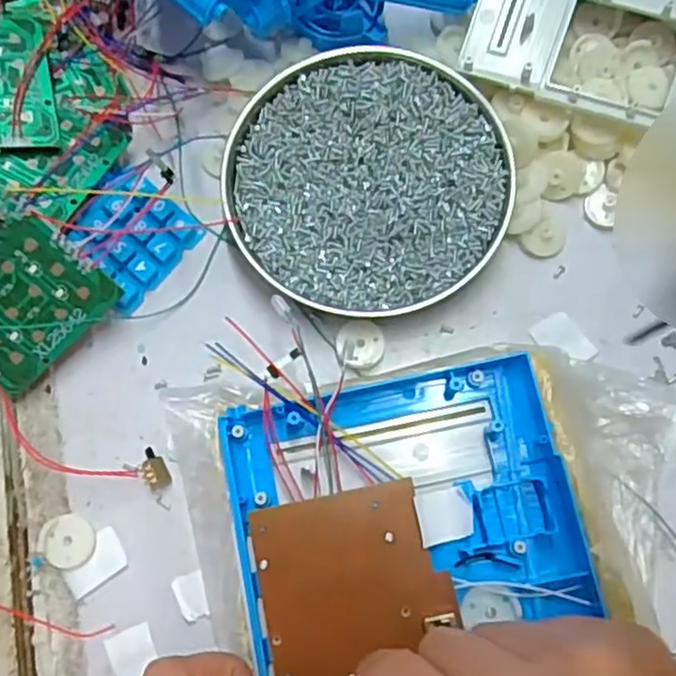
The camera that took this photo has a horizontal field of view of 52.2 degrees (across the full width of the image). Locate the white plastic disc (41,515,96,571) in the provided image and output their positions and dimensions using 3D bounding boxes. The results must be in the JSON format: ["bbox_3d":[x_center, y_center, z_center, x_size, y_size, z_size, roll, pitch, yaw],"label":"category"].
[{"bbox_3d":[-0.122,0.092,0.312,0.023,0.007,0.022,0,77,2],"label":"white plastic disc"}]

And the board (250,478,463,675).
[{"bbox_3d":[0.006,0.098,0.270,0.071,0.007,0.071,-12,80,-1],"label":"board"}]

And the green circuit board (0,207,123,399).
[{"bbox_3d":[-0.148,-0.019,0.312,0.069,0.005,0.068,-43,110,2],"label":"green circuit board"}]

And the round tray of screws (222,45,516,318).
[{"bbox_3d":[0.014,-0.078,0.337,0.132,0.016,0.131,0,80,1],"label":"round tray of screws"}]

